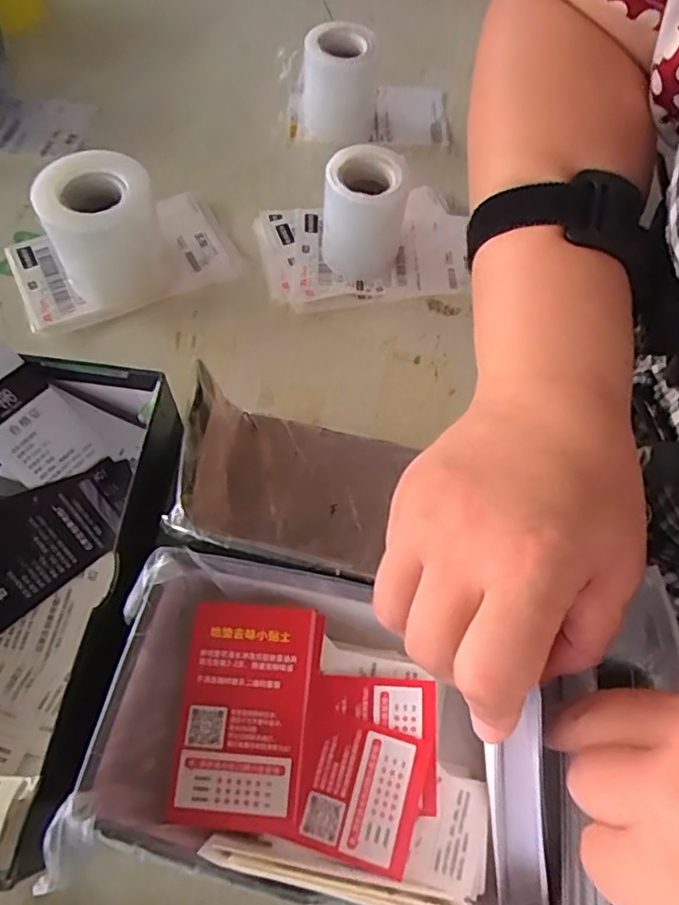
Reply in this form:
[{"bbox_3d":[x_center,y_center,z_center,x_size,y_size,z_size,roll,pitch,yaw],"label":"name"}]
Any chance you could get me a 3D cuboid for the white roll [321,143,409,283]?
[{"bbox_3d":[0.015,-0.156,0.397,0.051,0.068,0.047,1,63,-3],"label":"white roll"}]

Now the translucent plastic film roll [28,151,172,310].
[{"bbox_3d":[-0.143,-0.136,0.379,0.070,0.075,0.064,-23,65,-17],"label":"translucent plastic film roll"}]

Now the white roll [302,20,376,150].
[{"bbox_3d":[0.002,-0.285,0.471,0.057,0.068,0.044,13,60,3],"label":"white roll"}]

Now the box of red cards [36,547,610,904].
[{"bbox_3d":[0.001,0.119,0.255,0.192,0.052,0.120,6,60,2],"label":"box of red cards"}]

